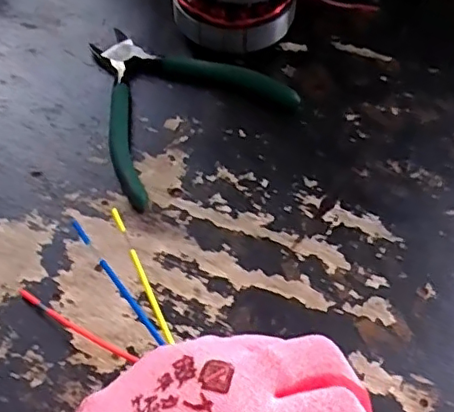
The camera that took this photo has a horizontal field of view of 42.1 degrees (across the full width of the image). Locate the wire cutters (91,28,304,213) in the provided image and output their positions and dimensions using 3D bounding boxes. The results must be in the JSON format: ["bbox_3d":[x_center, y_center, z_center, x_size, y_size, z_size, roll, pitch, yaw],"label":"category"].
[{"bbox_3d":[-0.038,-0.080,0.407,0.139,0.010,0.131,-33,63,-17],"label":"wire cutters"}]

